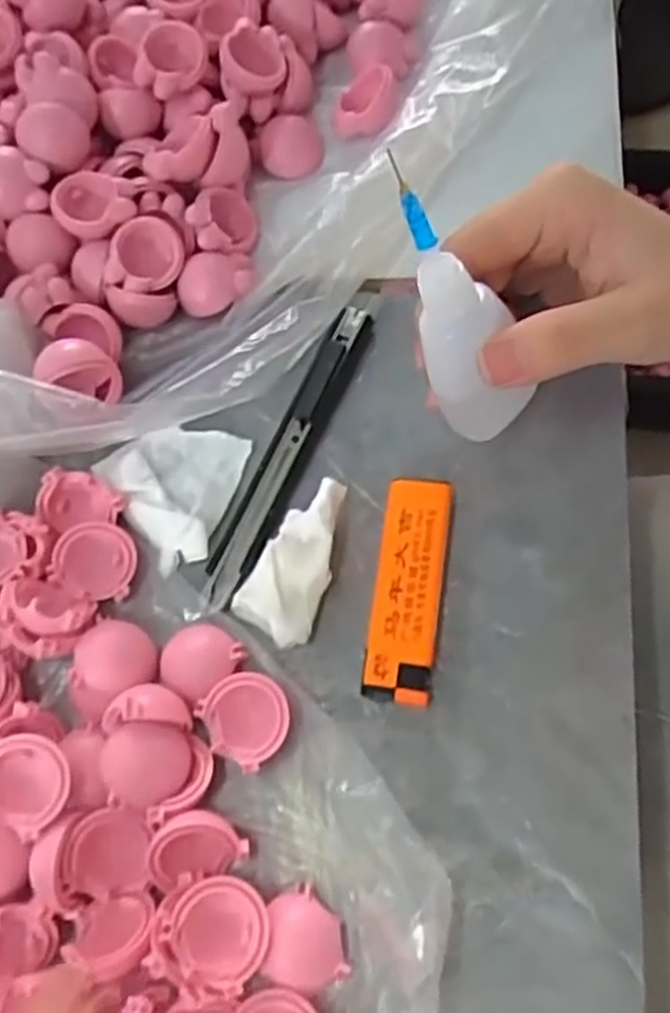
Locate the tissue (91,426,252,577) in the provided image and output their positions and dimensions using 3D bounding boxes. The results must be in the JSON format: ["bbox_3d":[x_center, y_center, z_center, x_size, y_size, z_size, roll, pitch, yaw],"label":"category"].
[{"bbox_3d":[-0.067,-0.007,0.306,0.051,0.014,0.056,14,70,13],"label":"tissue"}]

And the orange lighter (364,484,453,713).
[{"bbox_3d":[0.026,0.030,0.279,0.025,0.013,0.080,6,69,10],"label":"orange lighter"}]

